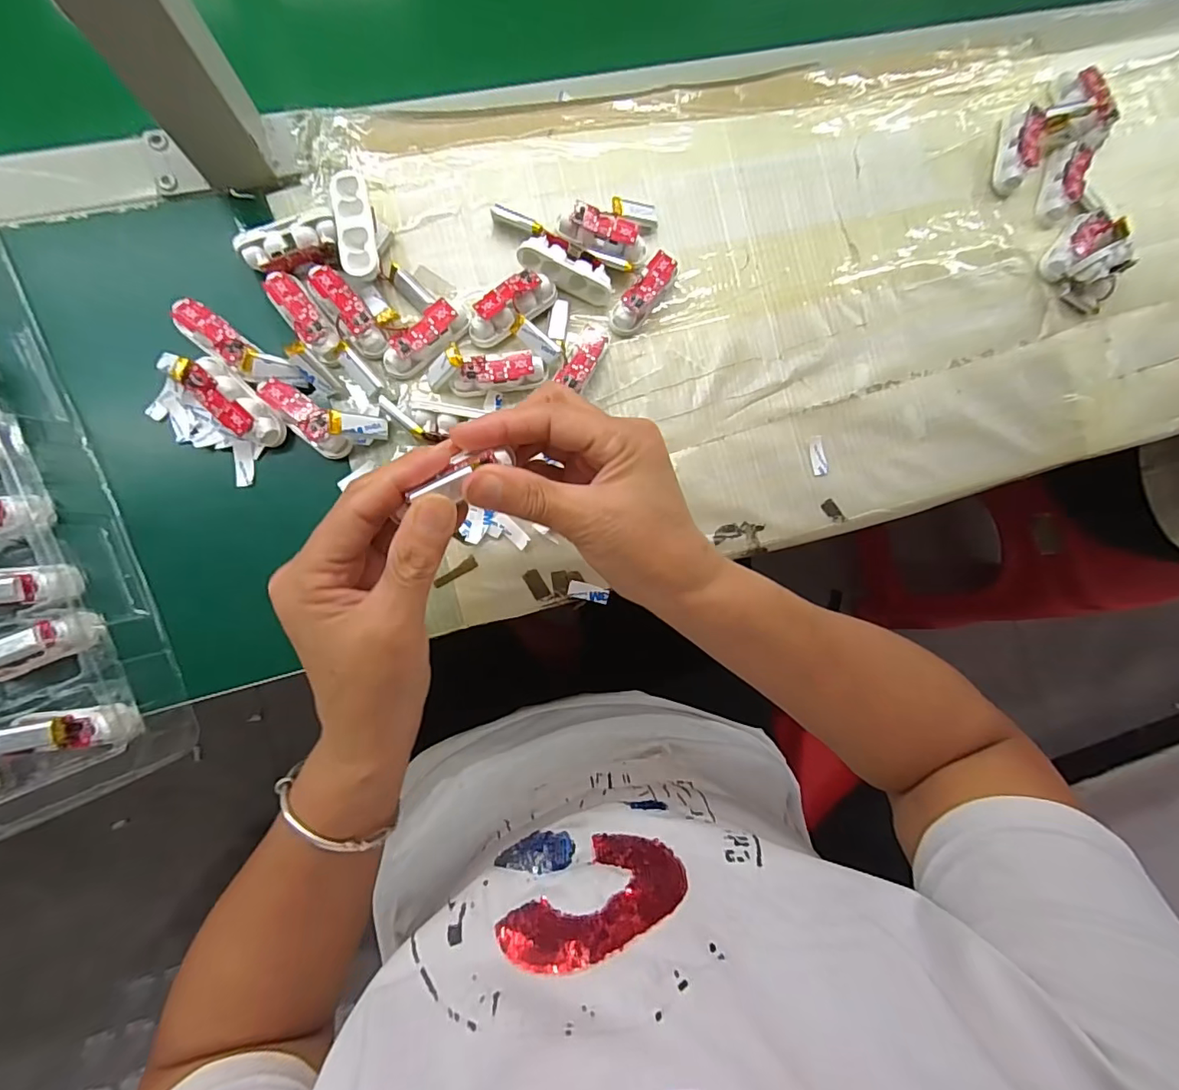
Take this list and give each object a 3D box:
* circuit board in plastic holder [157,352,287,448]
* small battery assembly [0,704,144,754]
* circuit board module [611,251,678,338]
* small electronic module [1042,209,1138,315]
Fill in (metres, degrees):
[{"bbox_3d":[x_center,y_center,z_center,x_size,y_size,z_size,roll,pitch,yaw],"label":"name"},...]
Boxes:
[{"bbox_3d":[-0.212,-0.086,0.304,0.068,0.022,0.025,43,83,-3],"label":"circuit board in plastic holder"},{"bbox_3d":[-0.285,0.100,0.281,0.060,0.023,0.020,-5,87,-7],"label":"small battery assembly"},{"bbox_3d":[0.037,-0.166,0.339,0.019,0.020,0.058,38,83,-3],"label":"circuit board module"},{"bbox_3d":[0.368,-0.207,0.377,0.054,0.025,0.062,-35,91,-8],"label":"small electronic module"}]

